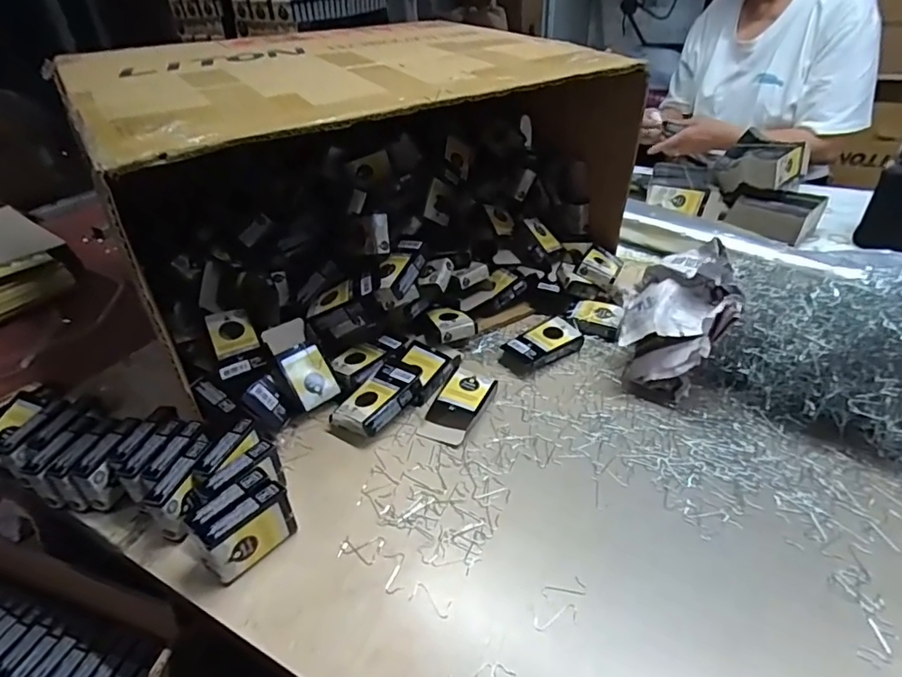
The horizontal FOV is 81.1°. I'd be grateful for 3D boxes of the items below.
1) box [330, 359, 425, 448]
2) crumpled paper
[{"bbox_3d":[-0.078,0.068,0.596,0.059,0.031,0.116,20,42,29],"label":"box"},{"bbox_3d":[0.253,-0.017,0.599,0.109,0.140,0.136,9,38,16],"label":"crumpled paper"}]

